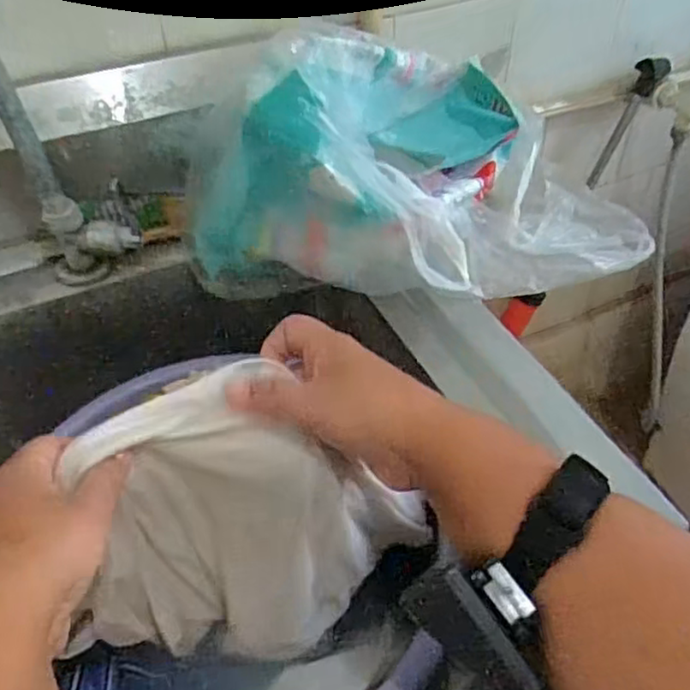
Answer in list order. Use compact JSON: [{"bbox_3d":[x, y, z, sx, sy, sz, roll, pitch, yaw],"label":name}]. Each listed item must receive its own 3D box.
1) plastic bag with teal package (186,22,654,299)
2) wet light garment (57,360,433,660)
[{"bbox_3d":[0.058,-0.131,0.520,0.344,0.176,0.157,-11,47,-8],"label":"plastic bag with teal package"},{"bbox_3d":[-0.063,0.112,0.421,0.211,0.178,0.096,-23,50,-19],"label":"wet light garment"}]

